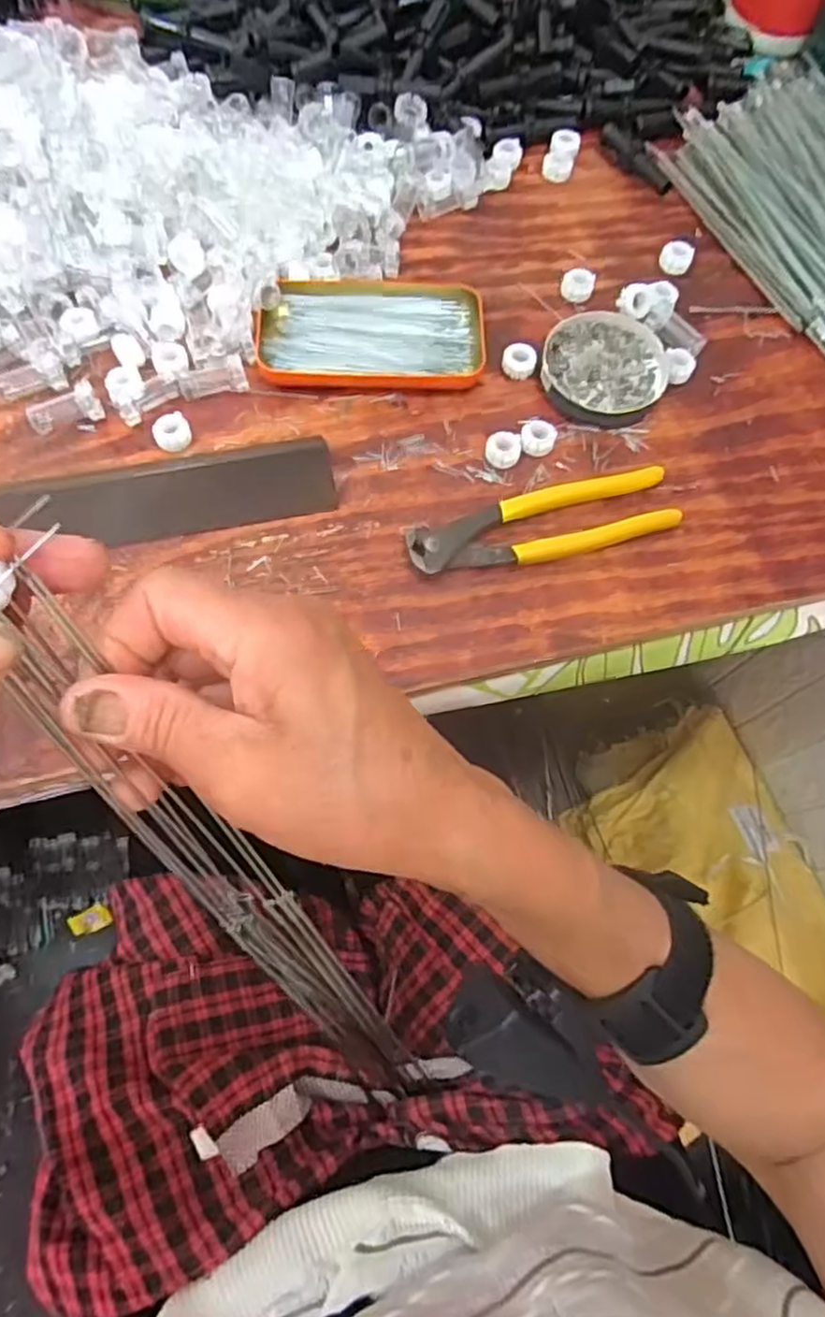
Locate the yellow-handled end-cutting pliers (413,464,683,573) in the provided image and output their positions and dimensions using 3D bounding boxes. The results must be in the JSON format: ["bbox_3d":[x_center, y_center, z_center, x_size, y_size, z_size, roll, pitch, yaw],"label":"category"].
[{"bbox_3d":[0.078,-0.080,0.431,0.163,0.015,0.042,-15,71,-8],"label":"yellow-handled end-cutting pliers"}]

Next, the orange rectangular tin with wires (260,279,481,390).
[{"bbox_3d":[-0.026,-0.216,0.475,0.143,0.018,0.077,-2,69,-3],"label":"orange rectangular tin with wires"}]

